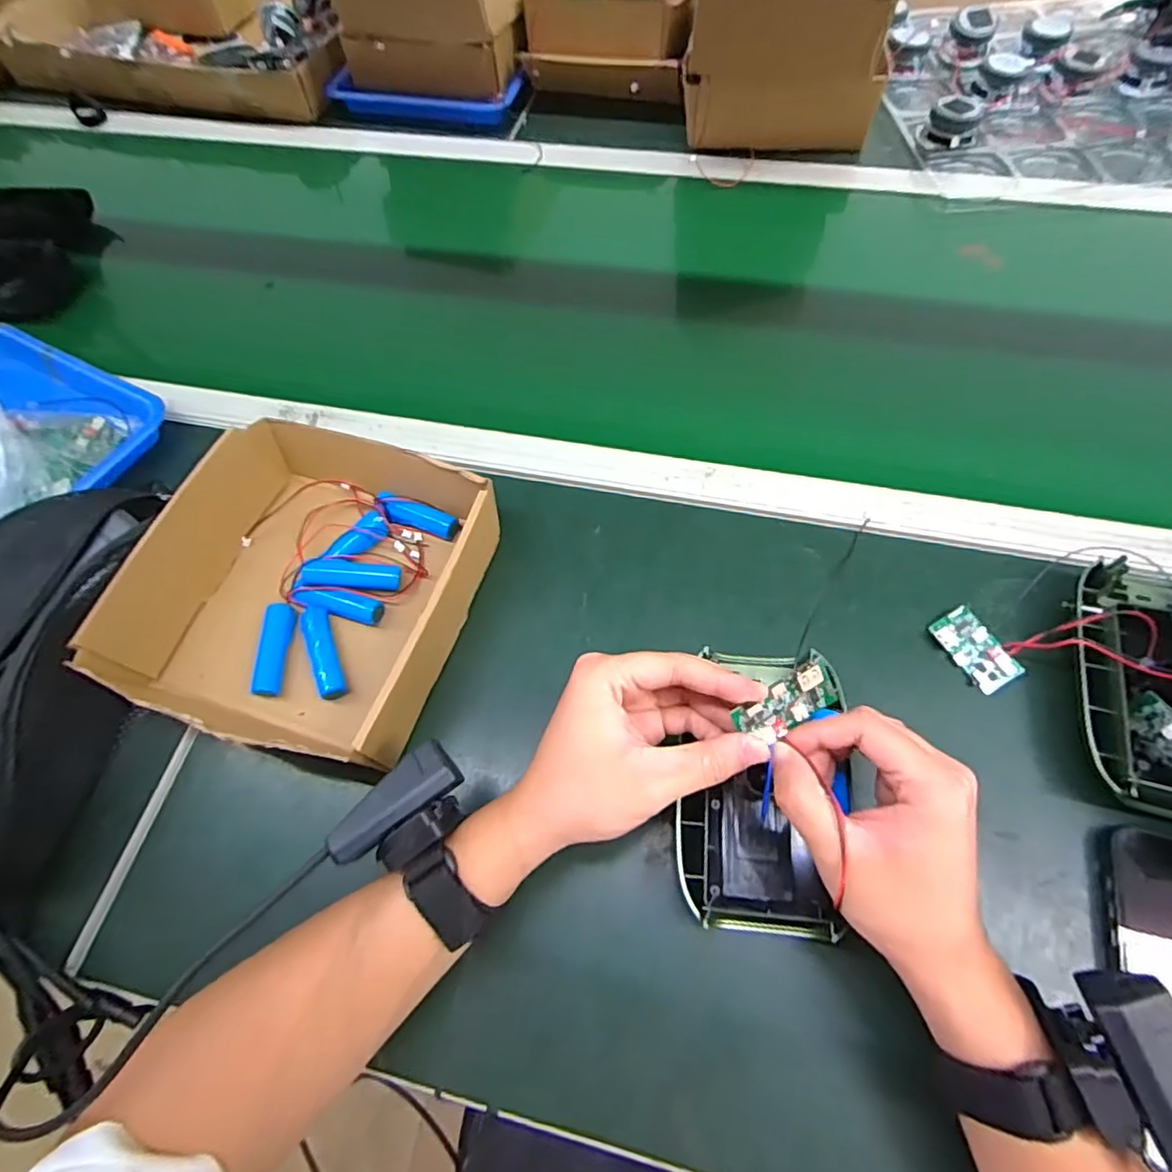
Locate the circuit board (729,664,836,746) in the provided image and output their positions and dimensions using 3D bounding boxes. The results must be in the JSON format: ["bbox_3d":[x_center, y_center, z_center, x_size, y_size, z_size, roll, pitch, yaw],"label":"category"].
[{"bbox_3d":[0.102,0.060,0.304,0.054,0.030,0.009,-25,30,-6],"label":"circuit board"}]

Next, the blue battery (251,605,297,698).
[{"bbox_3d":[-0.224,0.046,0.431,0.018,0.016,0.067,0,63,3],"label":"blue battery"}]

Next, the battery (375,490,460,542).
[{"bbox_3d":[-0.130,-0.055,0.470,0.069,0.020,0.025,14,65,10],"label":"battery"}]

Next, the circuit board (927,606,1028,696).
[{"bbox_3d":[0.263,0.044,0.407,0.032,0.013,0.057,-25,65,-9],"label":"circuit board"}]

